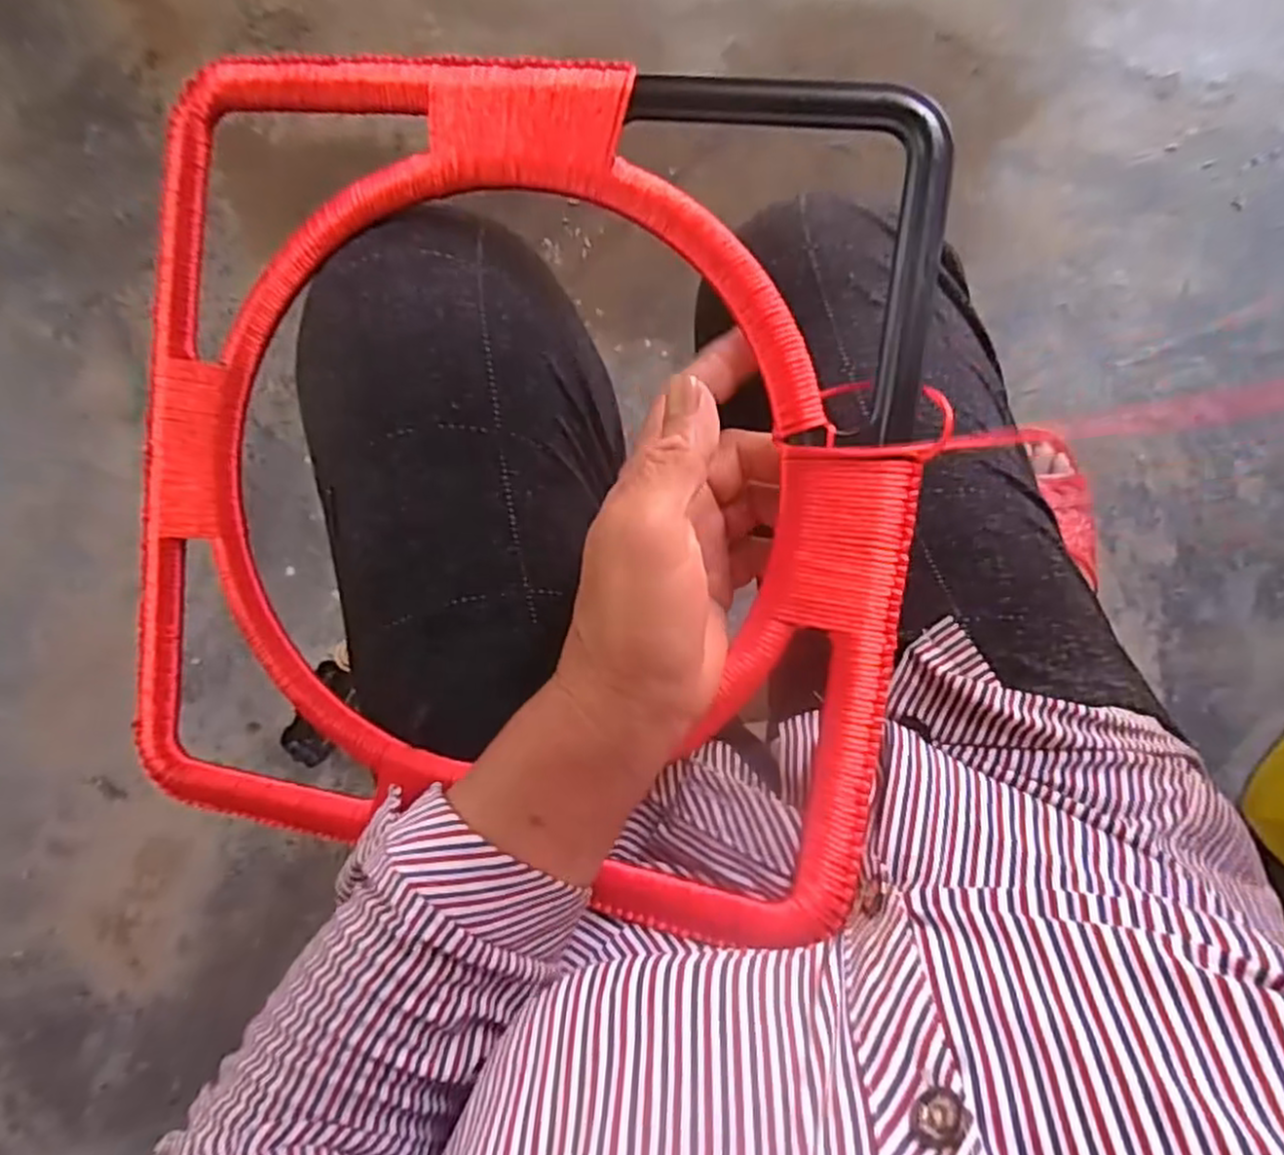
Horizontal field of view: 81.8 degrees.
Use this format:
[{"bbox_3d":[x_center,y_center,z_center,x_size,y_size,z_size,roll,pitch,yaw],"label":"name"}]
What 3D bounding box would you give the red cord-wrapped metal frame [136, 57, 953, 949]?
[{"bbox_3d":[-0.062,-0.039,0.310,0.333,0.038,0.329,8,90,9],"label":"red cord-wrapped metal frame"}]

